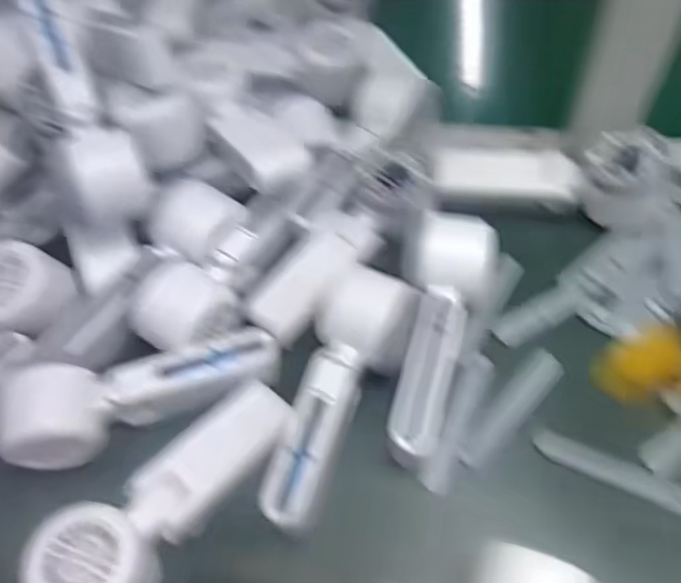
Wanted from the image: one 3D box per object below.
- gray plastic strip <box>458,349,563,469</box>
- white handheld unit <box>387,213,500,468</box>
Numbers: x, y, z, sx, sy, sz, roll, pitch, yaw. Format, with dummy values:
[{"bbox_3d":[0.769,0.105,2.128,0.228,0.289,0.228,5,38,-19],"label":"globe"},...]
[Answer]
[{"bbox_3d":[0.109,0.074,0.409,0.020,0.009,0.089,35,65,22],"label":"gray plastic strip"},{"bbox_3d":[0.057,0.028,0.418,0.059,0.051,0.163,13,58,11],"label":"white handheld unit"}]

